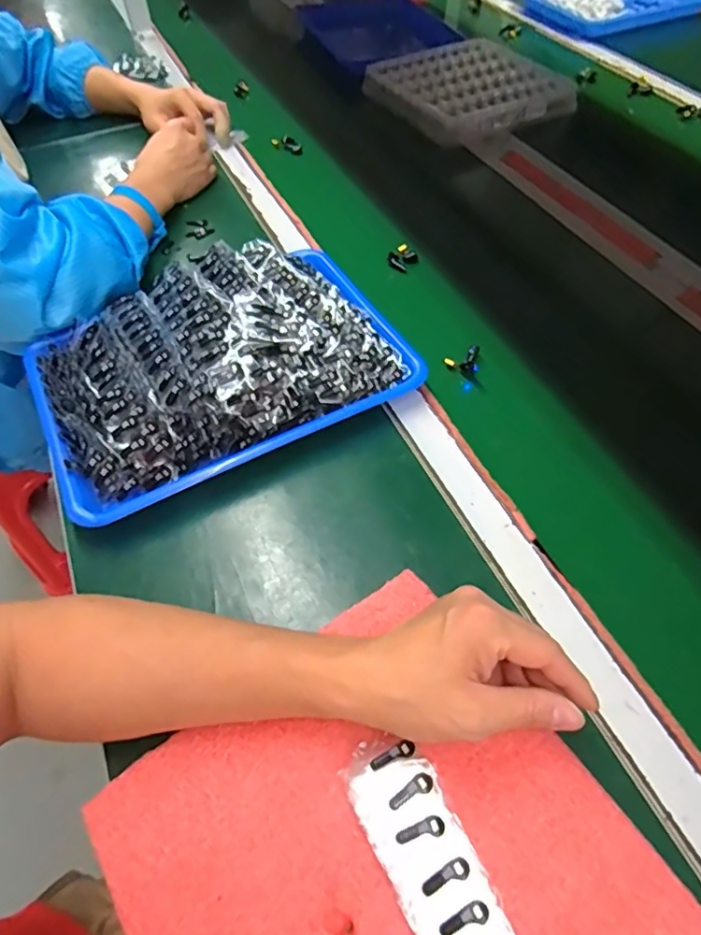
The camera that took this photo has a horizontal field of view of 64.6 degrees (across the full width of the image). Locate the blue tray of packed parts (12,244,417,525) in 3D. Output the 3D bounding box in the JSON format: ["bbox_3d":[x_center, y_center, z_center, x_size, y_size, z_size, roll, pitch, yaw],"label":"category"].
[{"bbox_3d":[-0.125,-0.113,0.515,0.331,0.081,0.227,-25,58,-14],"label":"blue tray of packed parts"}]

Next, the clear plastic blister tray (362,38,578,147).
[{"bbox_3d":[0.191,-0.622,0.904,0.248,0.033,0.272,-26,58,-15],"label":"clear plastic blister tray"}]

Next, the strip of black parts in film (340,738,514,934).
[{"bbox_3d":[0.062,0.243,0.281,0.047,0.017,0.205,-23,55,-15],"label":"strip of black parts in film"}]

